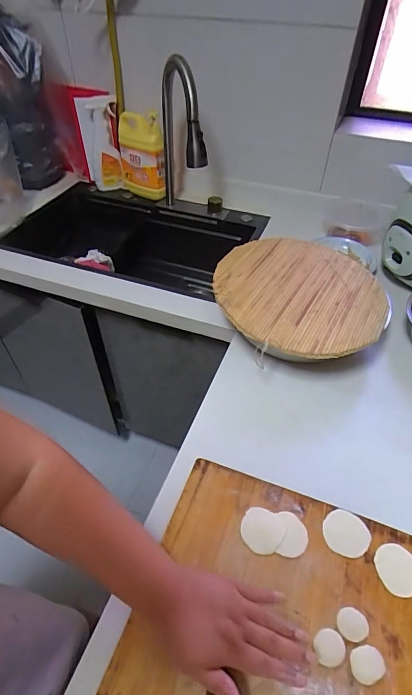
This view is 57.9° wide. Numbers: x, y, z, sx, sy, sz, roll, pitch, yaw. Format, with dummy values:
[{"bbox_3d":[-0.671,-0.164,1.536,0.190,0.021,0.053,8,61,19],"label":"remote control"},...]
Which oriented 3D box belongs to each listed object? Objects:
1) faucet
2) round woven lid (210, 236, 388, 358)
[{"bbox_3d":[-0.065,-0.521,0.970,0.044,0.387,0.260,-14,47,-14],"label":"faucet"},{"bbox_3d":[0.176,-0.116,0.722,0.313,0.013,0.334,0,45,0],"label":"round woven lid"}]

